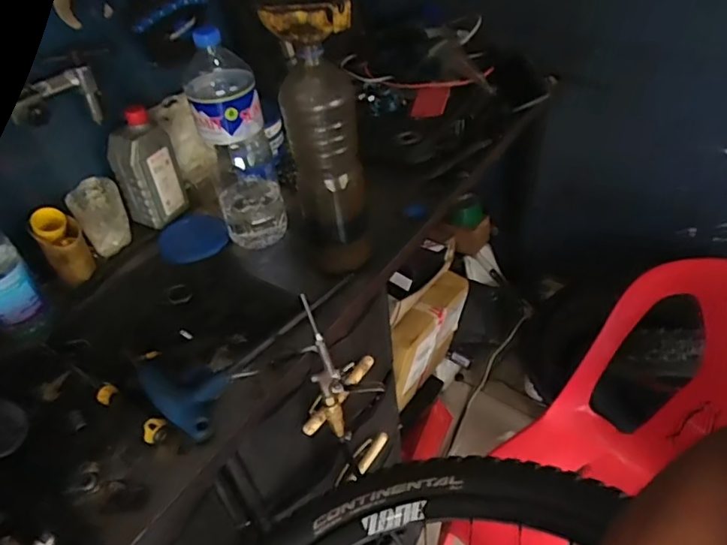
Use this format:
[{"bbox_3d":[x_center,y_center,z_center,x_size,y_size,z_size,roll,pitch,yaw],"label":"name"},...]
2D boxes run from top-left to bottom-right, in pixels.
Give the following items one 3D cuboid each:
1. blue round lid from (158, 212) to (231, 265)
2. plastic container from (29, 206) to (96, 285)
[{"bbox_3d":[-0.265,-0.053,0.845,0.101,0.016,0.089,-20,45,-13],"label":"blue round lid"},{"bbox_3d":[-0.409,-0.035,0.749,0.054,0.103,0.053,-32,49,-23],"label":"plastic container"}]

